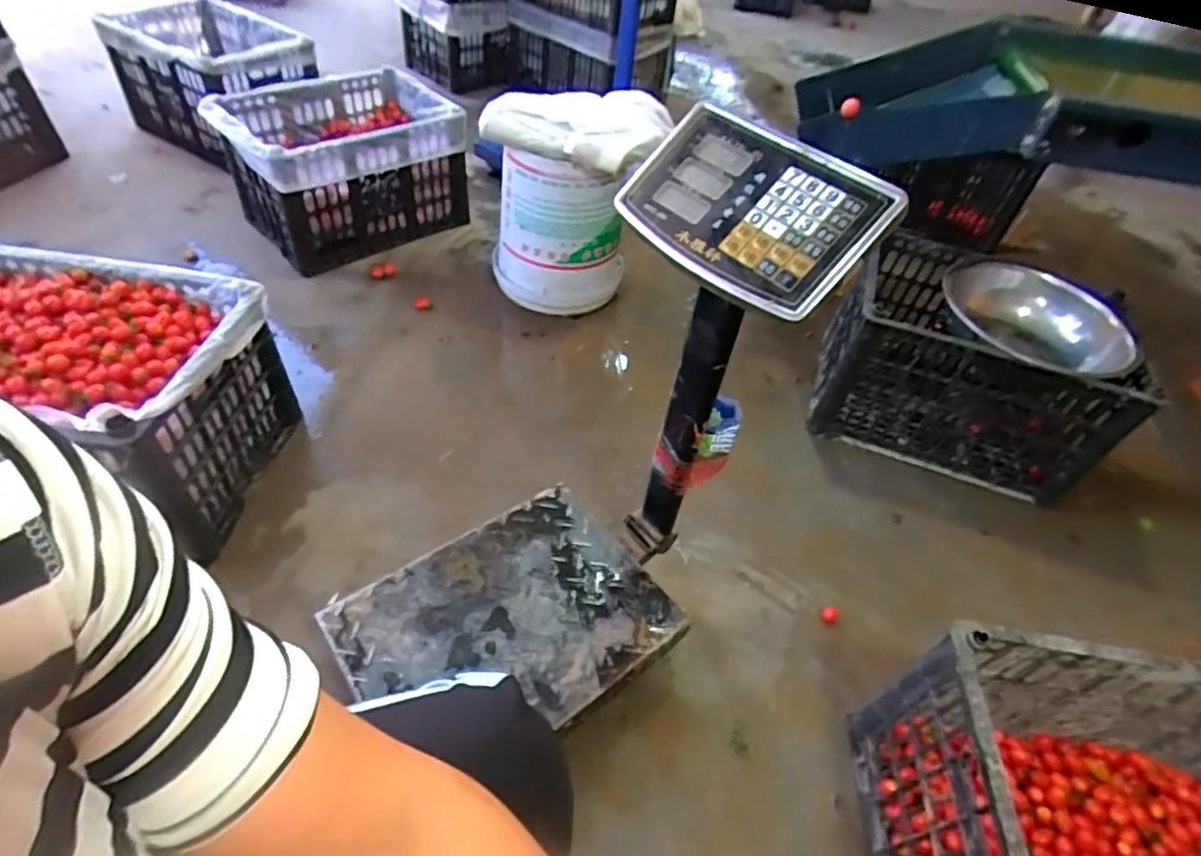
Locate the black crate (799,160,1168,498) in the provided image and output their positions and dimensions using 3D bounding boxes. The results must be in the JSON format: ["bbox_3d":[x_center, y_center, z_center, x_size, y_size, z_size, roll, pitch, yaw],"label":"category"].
[{"bbox_3d":[0.710,-0.122,1.226,0.488,0.300,0.320,18,47,10],"label":"black crate"}]

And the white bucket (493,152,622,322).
[{"bbox_3d":[-0.103,-0.487,1.461,0.299,0.336,0.254,1,46,-6],"label":"white bucket"}]

